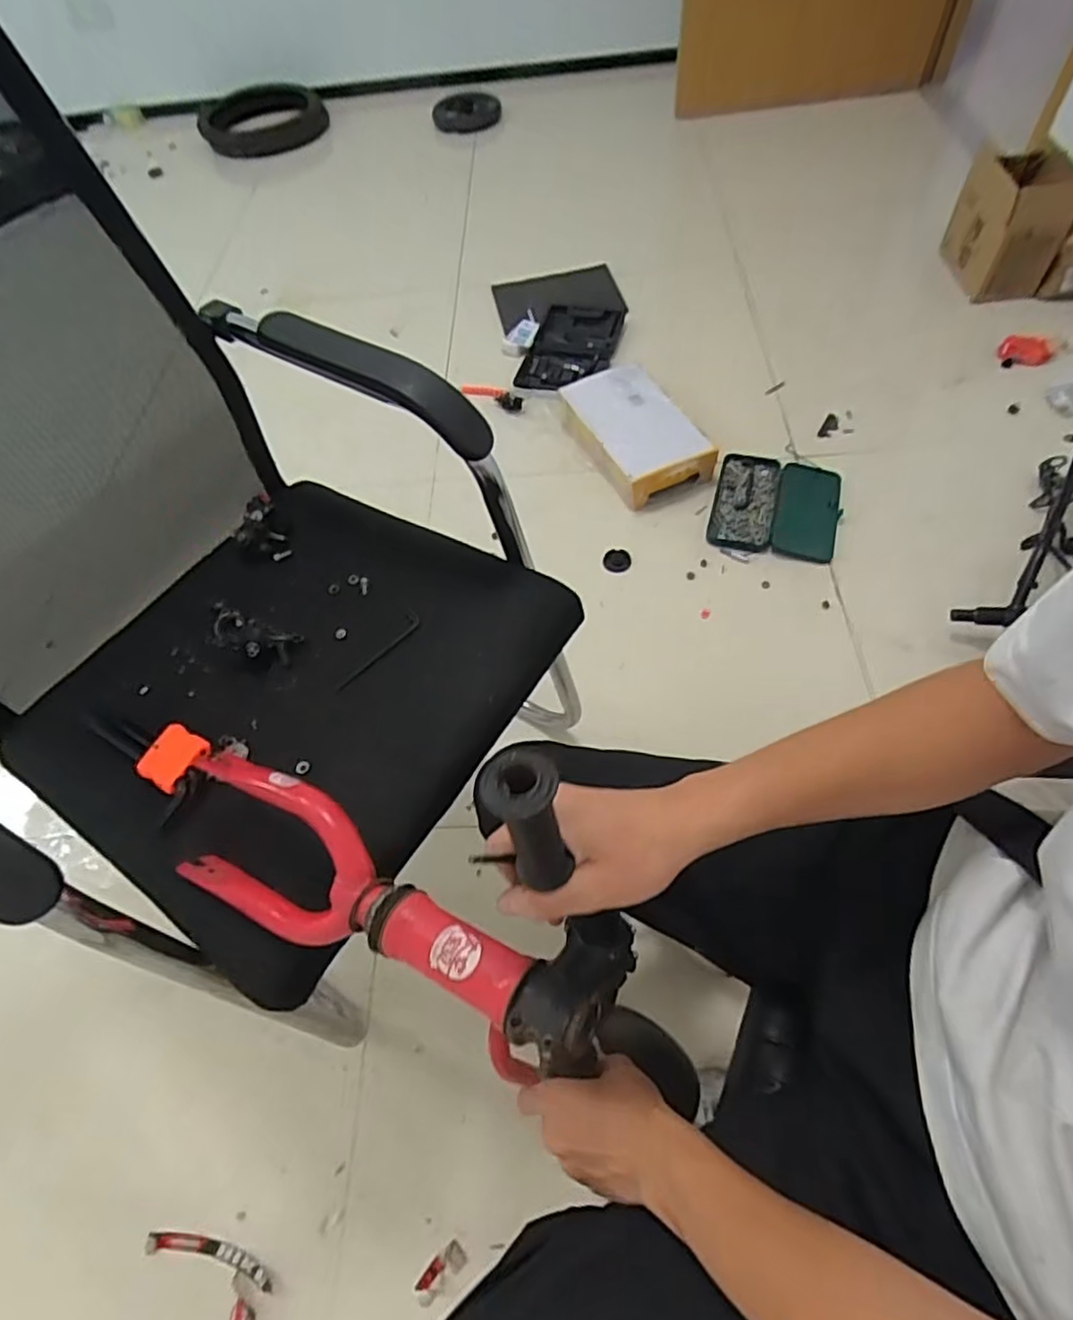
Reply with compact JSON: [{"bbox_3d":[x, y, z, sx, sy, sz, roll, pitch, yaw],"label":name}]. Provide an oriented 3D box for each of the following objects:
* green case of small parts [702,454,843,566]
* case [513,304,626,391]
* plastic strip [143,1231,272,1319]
[{"bbox_3d":[0.491,-0.317,1.354,0.242,0.029,0.276,13,61,11],"label":"green case of small parts"},{"bbox_3d":[0.077,-0.765,1.666,0.215,0.084,0.352,12,61,11],"label":"case"},{"bbox_3d":[-0.385,0.717,0.778,0.169,0.018,0.067,27,65,18],"label":"plastic strip"}]

